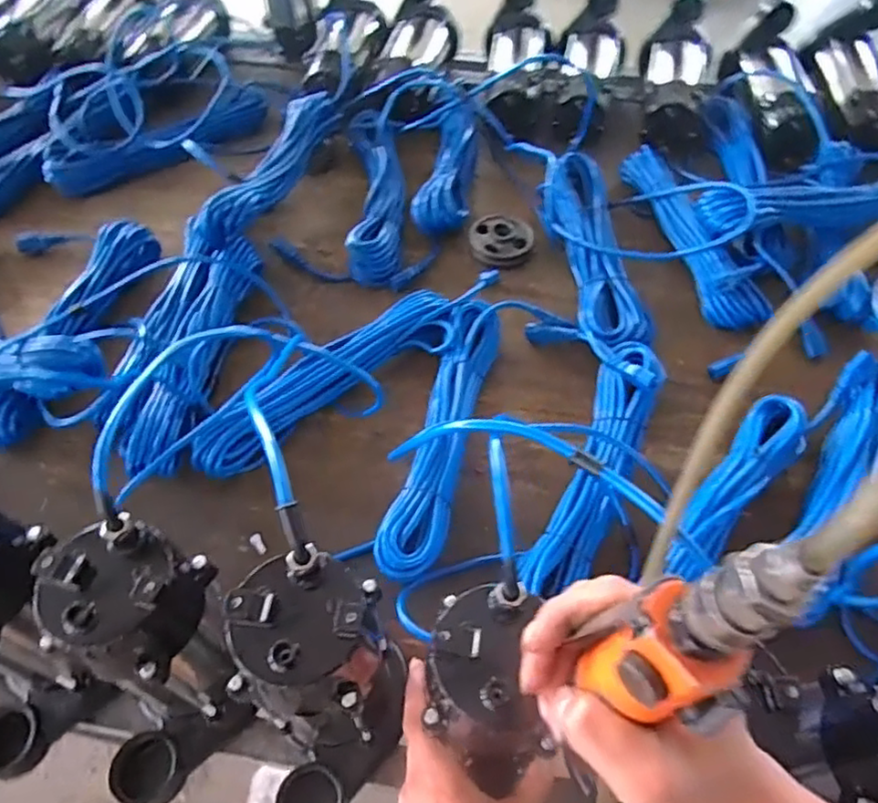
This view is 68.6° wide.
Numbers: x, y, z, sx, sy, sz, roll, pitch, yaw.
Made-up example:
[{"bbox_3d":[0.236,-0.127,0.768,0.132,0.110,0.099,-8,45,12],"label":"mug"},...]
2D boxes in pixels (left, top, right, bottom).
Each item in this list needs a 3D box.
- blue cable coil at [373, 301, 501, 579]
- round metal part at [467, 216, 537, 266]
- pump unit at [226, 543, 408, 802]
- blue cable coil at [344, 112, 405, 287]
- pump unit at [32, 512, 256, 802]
[{"bbox_3d":[0.005,0.028,0.716,0.069,0.052,0.353,12,57,8],"label":"blue cable coil"},{"bbox_3d":[0.088,-0.229,0.909,0.088,0.029,0.090,0,56,0],"label":"round metal part"},{"bbox_3d":[-0.084,0.219,0.456,0.099,0.227,0.149,-3,56,-2],"label":"pump unit"},{"bbox_3d":[-0.091,-0.306,0.945,0.083,0.054,0.347,-3,56,-2],"label":"blue cable coil"},{"bbox_3d":[-0.210,0.203,0.472,0.096,0.221,0.152,4,56,2],"label":"pump unit"}]

